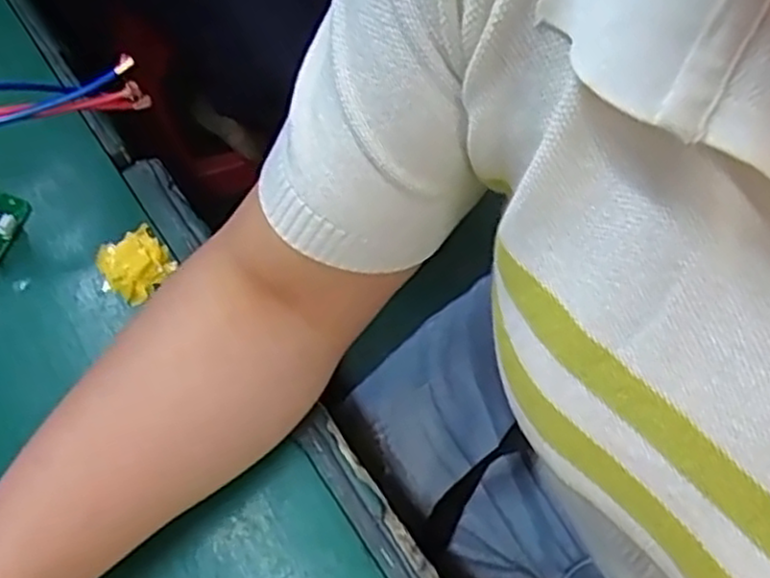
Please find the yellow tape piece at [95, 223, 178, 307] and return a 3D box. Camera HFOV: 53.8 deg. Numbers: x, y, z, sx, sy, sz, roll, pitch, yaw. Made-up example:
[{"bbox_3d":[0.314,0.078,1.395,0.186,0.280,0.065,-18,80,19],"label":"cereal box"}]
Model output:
[{"bbox_3d":[-0.148,-0.015,0.448,0.039,0.019,0.045,-41,67,-16],"label":"yellow tape piece"}]

